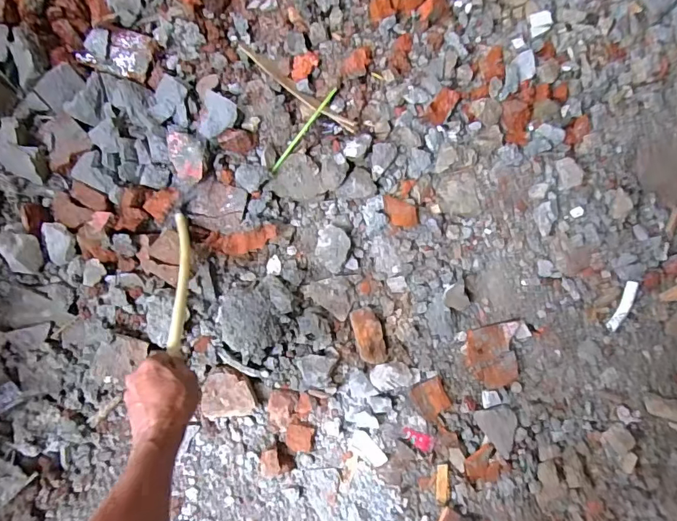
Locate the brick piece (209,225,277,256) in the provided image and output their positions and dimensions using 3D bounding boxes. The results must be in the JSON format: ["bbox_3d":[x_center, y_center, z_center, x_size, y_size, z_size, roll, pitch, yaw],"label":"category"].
[{"bbox_3d":[-0.170,-0.035,0.821,0.119,0.033,0.045,-5,84,-7],"label":"brick piece"}]

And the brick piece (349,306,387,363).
[{"bbox_3d":[0.055,0.133,0.825,0.048,0.037,0.099,-16,85,-8],"label":"brick piece"}]

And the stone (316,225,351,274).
[{"bbox_3d":[-0.010,-0.022,0.845,0.057,0.032,0.084,9,82,-5],"label":"stone"}]

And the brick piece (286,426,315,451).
[{"bbox_3d":[-0.066,0.306,0.798,0.044,0.016,0.044,5,83,-5],"label":"brick piece"}]

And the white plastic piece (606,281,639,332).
[{"bbox_3d":[0.532,0.086,0.867,0.023,0.008,0.098,24,95,-3],"label":"white plastic piece"}]

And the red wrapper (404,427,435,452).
[{"bbox_3d":[0.142,0.319,0.825,0.057,0.004,0.027,22,81,-3],"label":"red wrapper"}]

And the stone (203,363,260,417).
[{"bbox_3d":[-0.187,0.221,0.793,0.090,0.038,0.082,-5,84,-7],"label":"stone"}]

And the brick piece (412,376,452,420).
[{"bbox_3d":[0.166,0.243,0.817,0.055,0.019,0.067,-28,87,-9],"label":"brick piece"}]

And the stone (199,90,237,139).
[{"bbox_3d":[-0.212,-0.258,0.815,0.065,0.044,0.080,11,82,-5],"label":"stone"}]

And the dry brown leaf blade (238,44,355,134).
[{"bbox_3d":[-0.079,-0.318,0.860,0.258,0.016,0.023,34,81,-1],"label":"dry brown leaf blade"}]

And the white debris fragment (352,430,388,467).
[{"bbox_3d":[0.051,0.330,0.812,0.032,0.004,0.073,-43,89,-9],"label":"white debris fragment"}]

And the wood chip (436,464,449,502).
[{"bbox_3d":[0.183,0.391,0.816,0.021,0.007,0.062,4,83,-6],"label":"wood chip"}]

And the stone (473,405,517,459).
[{"bbox_3d":[0.284,0.301,0.816,0.063,0.029,0.087,-11,84,-7],"label":"stone"}]

